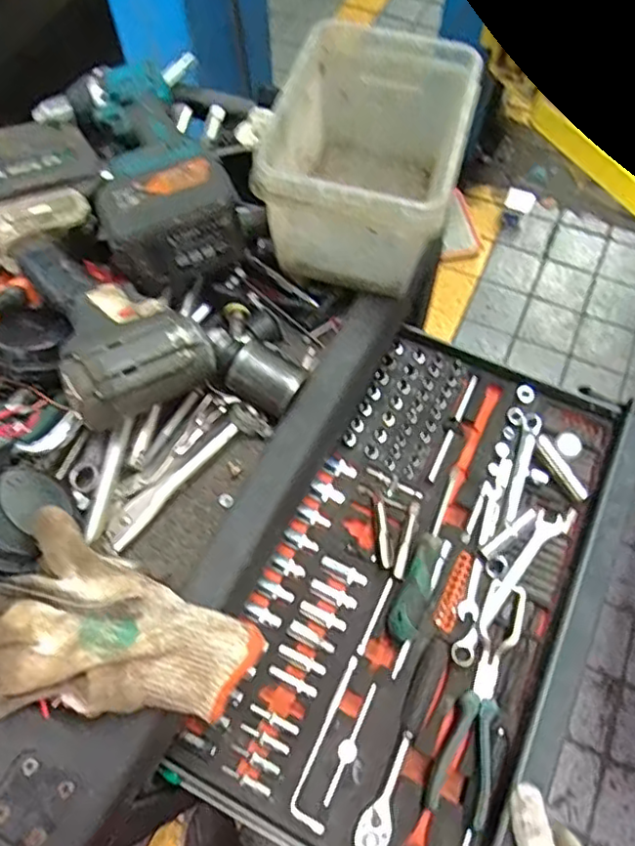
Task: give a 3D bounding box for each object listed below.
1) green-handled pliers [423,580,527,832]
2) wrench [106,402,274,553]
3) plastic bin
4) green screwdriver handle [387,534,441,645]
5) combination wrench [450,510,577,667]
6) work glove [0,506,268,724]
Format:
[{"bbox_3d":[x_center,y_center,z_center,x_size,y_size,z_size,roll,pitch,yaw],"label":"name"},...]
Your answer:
[{"bbox_3d":[0.165,0.267,0.602,0.051,0.027,0.221,20,65,11],"label":"green-handled pliers"},{"bbox_3d":[-0.112,0.042,0.519,0.161,0.017,0.035,-39,69,-18],"label":"wrench"},{"bbox_3d":[0.049,-0.233,0.561,0.152,0.142,0.201,15,64,8],"label":"plastic bin"},{"bbox_3d":[0.105,0.171,0.643,0.032,0.033,0.116,20,65,11],"label":"green screwdriver handle"},{"bbox_3d":[0.209,0.168,0.654,0.031,0.011,0.212,38,69,18],"label":"combination wrench"},{"bbox_3d":[-0.147,0.156,0.425,0.183,0.054,0.129,26,66,13],"label":"work glove"}]

